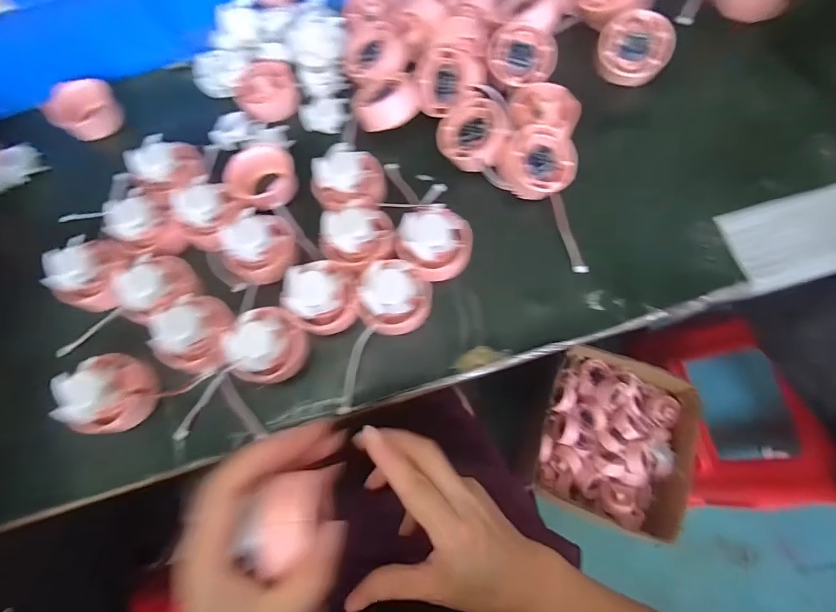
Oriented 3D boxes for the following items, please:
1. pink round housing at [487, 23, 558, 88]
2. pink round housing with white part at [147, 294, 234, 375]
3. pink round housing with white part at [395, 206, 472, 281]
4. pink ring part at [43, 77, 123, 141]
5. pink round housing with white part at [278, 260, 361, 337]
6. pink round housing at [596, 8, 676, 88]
[{"bbox_3d":[0.092,-0.228,0.388,0.057,0.023,0.053,-10,98,3],"label":"pink round housing"},{"bbox_3d":[-0.166,0.020,0.311,0.050,0.030,0.055,-1,72,3],"label":"pink round housing with white part"},{"bbox_3d":[0.015,-0.048,0.334,0.058,0.038,0.053,-1,72,3],"label":"pink round housing with white part"},{"bbox_3d":[-0.326,-0.193,0.414,0.042,0.036,0.057,37,78,14],"label":"pink ring part"},{"bbox_3d":[-0.072,-0.008,0.316,0.053,0.024,0.052,-1,72,3],"label":"pink round housing with white part"},{"bbox_3d":[0.195,-0.232,0.380,0.061,0.009,0.058,9,114,20],"label":"pink round housing"}]

